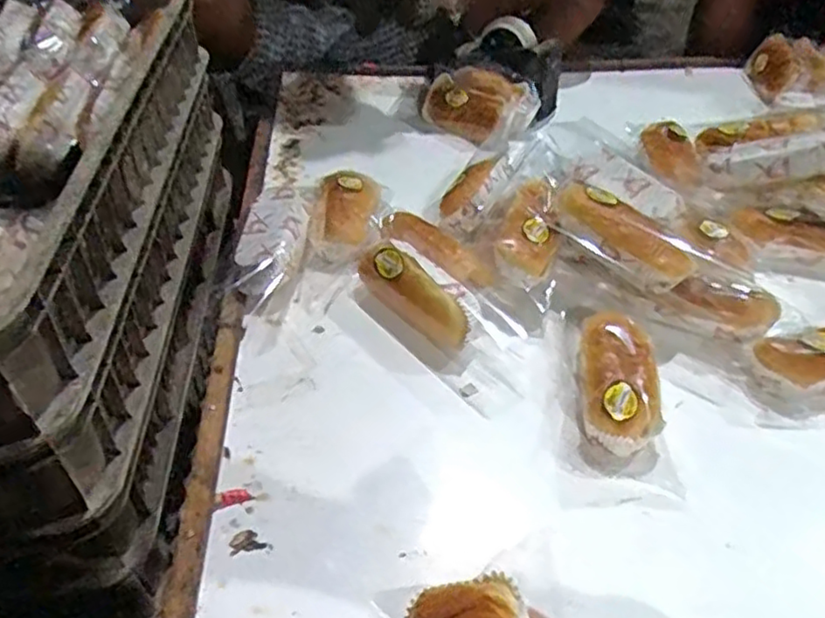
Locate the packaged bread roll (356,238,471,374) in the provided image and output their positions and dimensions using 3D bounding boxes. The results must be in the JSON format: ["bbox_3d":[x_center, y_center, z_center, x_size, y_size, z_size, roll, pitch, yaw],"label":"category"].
[{"bbox_3d":[0.005,-0.007,0.664,0.149,0.076,0.038,36,28,27],"label":"packaged bread roll"}]

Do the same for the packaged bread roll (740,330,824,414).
[{"bbox_3d":[0.389,0.049,0.616,0.153,0.044,0.072,-6,44,-7],"label":"packaged bread roll"}]

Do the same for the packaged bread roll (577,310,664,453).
[{"bbox_3d":[0.184,0.065,0.597,0.067,0.042,0.143,9,44,8],"label":"packaged bread roll"}]

